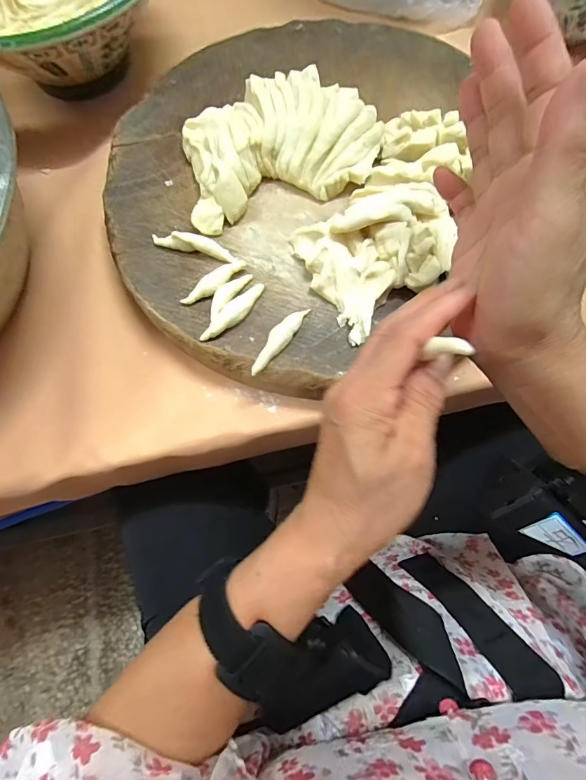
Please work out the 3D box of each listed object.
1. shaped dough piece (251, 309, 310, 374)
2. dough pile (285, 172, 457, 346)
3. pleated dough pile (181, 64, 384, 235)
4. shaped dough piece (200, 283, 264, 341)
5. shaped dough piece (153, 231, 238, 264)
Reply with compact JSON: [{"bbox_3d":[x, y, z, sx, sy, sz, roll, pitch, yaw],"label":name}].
[{"bbox_3d":[-0.010,-0.036,0.286,0.013,0.007,0.059,34,77,11],"label":"shaped dough piece"},{"bbox_3d":[0.061,-0.103,0.291,0.104,0.033,0.092,-34,75,-9],"label":"dough pile"},{"bbox_3d":[-0.011,-0.196,0.322,0.154,0.034,0.105,-18,73,-4],"label":"pleated dough pile"},{"bbox_3d":[-0.042,-0.056,0.293,0.015,0.005,0.059,39,78,12],"label":"shaped dough piece"},{"bbox_3d":[-0.075,-0.110,0.305,0.068,0.013,0.012,18,74,7],"label":"shaped dough piece"}]

